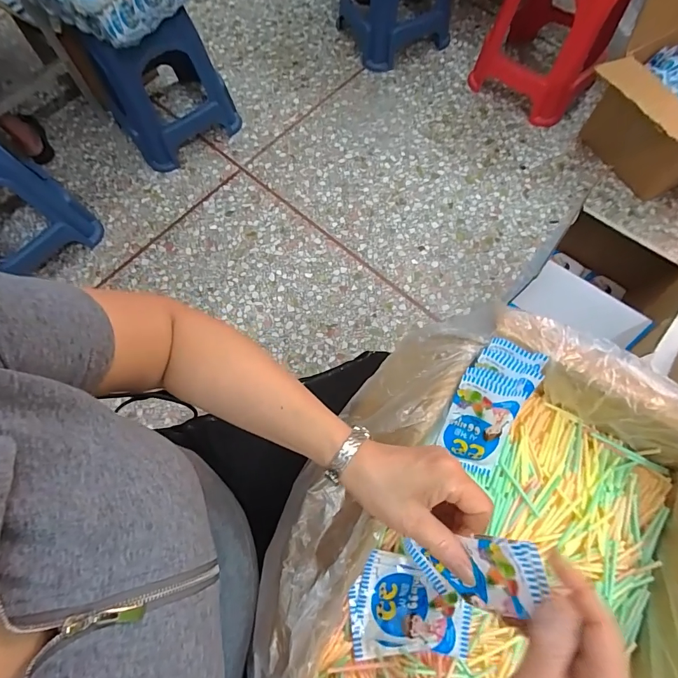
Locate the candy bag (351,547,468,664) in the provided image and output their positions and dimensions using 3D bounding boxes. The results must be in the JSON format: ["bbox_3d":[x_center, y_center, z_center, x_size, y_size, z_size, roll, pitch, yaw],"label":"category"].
[{"bbox_3d":[0.067,0.252,0.370,0.110,0.016,0.087,0,70,1],"label":"candy bag"}]

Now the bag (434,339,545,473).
[{"bbox_3d":[0.150,0.071,0.393,0.068,0.027,0.136,21,102,8],"label":"bag"}]

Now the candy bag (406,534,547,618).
[{"bbox_3d":[0.097,0.167,0.274,0.007,0.100,0.049,-2,66,-44],"label":"candy bag"}]

